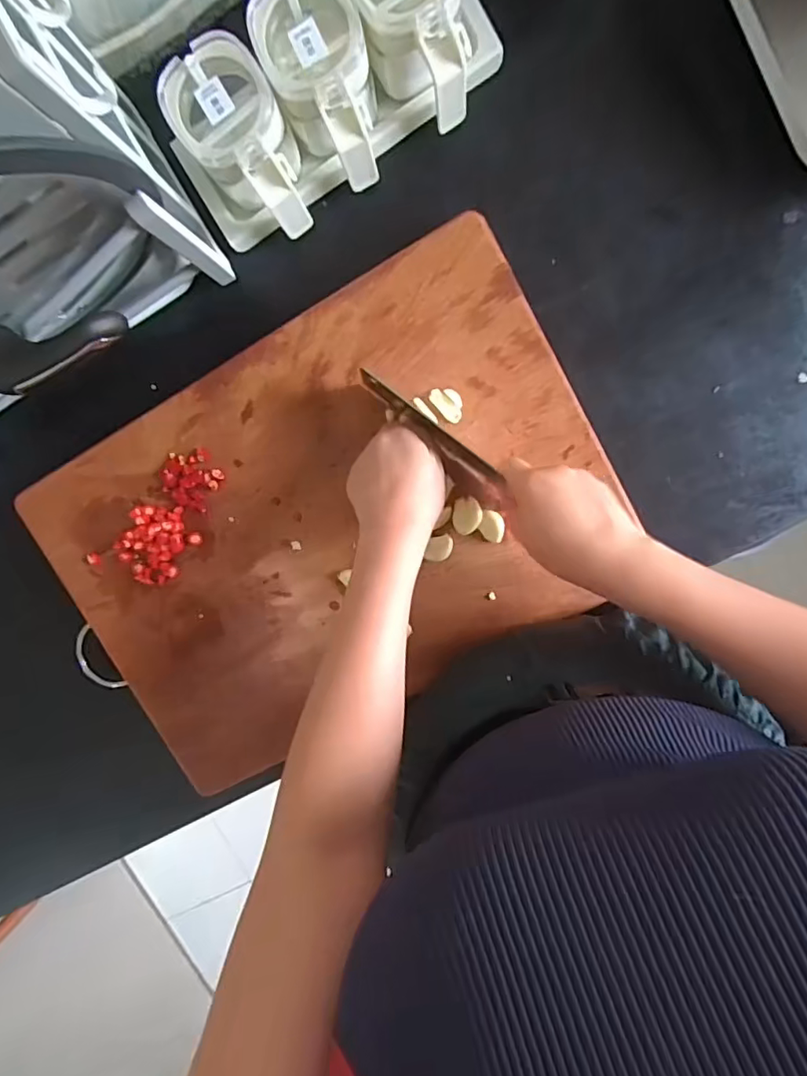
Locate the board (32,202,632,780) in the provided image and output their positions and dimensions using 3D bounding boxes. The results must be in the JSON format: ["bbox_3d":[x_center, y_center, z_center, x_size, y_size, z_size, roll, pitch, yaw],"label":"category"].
[{"bbox_3d":[-0.069,-0.010,0.489,0.482,0.023,0.328,-28,96,6],"label":"board"}]

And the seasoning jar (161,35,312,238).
[{"bbox_3d":[-0.120,-0.297,0.419,0.071,0.078,0.105,-30,96,9],"label":"seasoning jar"}]

